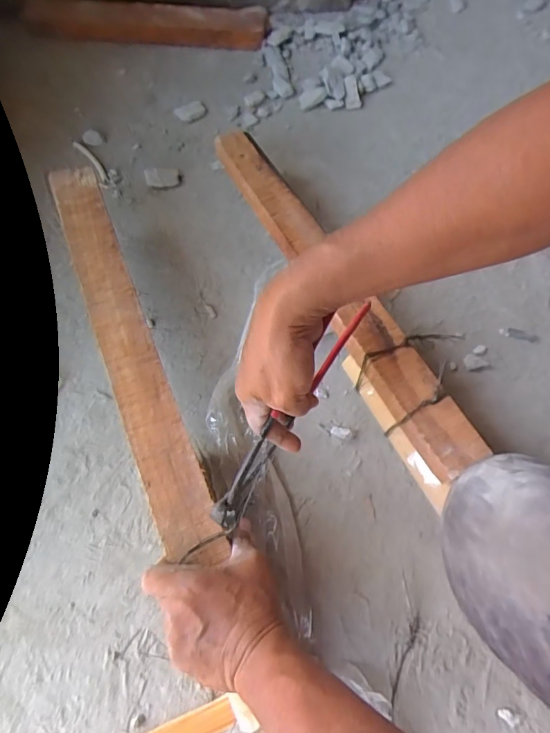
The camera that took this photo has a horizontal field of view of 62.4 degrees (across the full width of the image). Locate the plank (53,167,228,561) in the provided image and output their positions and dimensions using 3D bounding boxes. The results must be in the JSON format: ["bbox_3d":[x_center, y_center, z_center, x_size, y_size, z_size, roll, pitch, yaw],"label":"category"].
[{"bbox_3d":[-0.162,-0.031,0.490,0.057,0.015,0.475,-22,70,-9],"label":"plank"}]

